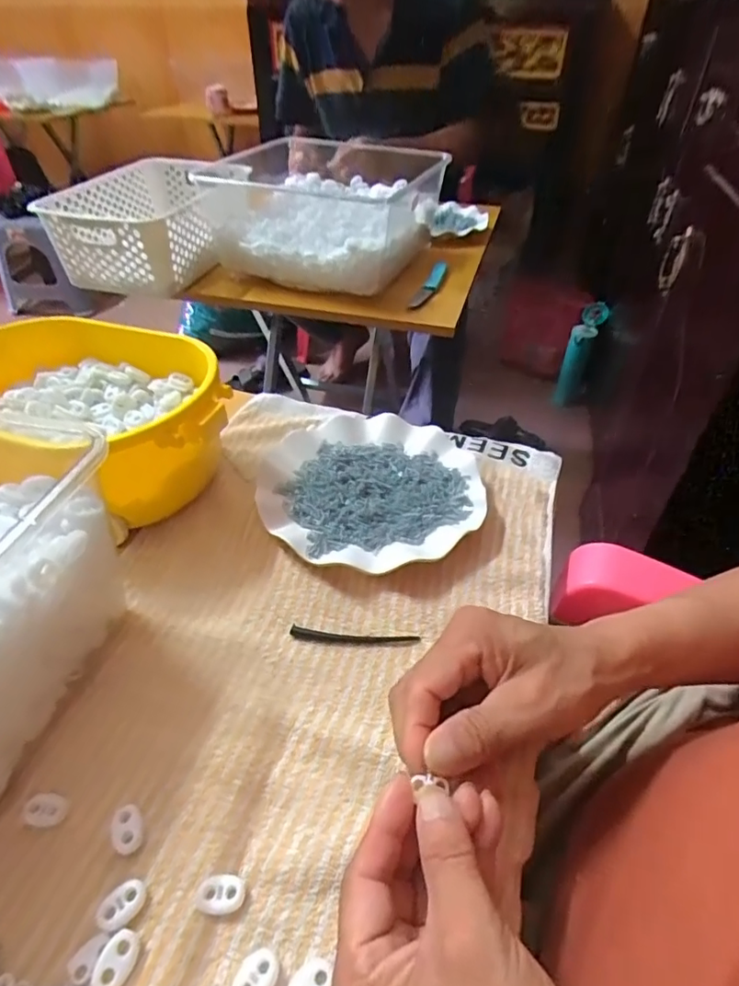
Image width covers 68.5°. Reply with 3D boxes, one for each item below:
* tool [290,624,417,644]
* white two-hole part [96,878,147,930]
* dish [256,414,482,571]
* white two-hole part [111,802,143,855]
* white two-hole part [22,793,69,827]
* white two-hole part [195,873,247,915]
[{"bbox_3d":[-0.010,0.097,0.367,0.085,0.004,0.009,5,43,4],"label":"tool"},{"bbox_3d":[-0.117,0.195,0.257,0.022,0.005,0.015,-26,49,-27],"label":"white two-hole part"},{"bbox_3d":[0.003,-0.006,0.460,0.179,0.023,0.177,1,43,-1],"label":"dish"},{"bbox_3d":[-0.125,0.173,0.281,0.014,0.006,0.025,-16,45,-17],"label":"white two-hole part"},{"bbox_3d":[-0.172,0.167,0.287,0.022,0.004,0.015,2,43,1],"label":"white two-hole part"},{"bbox_3d":[-0.071,0.193,0.261,0.023,0.005,0.015,0,43,-1],"label":"white two-hole part"}]

